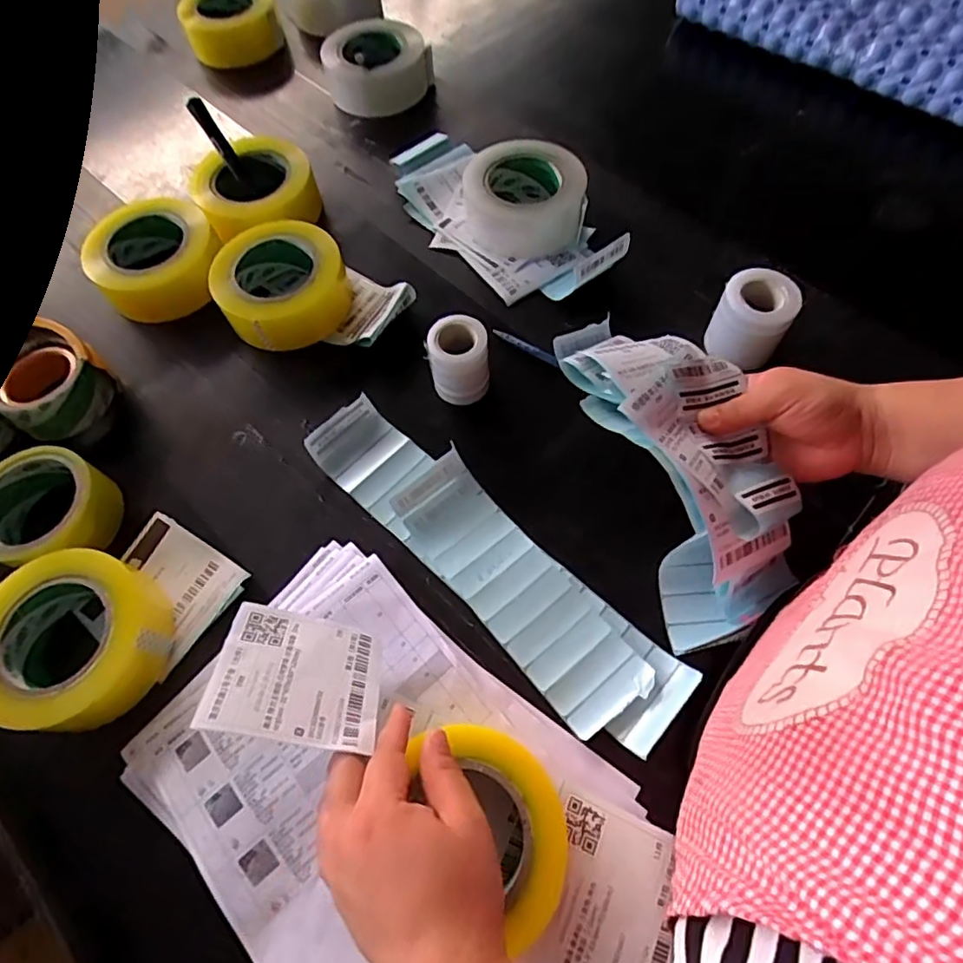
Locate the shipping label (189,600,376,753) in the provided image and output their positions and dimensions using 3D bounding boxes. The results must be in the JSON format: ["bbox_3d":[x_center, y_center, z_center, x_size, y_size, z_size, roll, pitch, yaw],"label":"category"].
[{"bbox_3d":[-0.113,0.121,0.373,0.099,0.006,0.097,16,29,-15],"label":"shipping label"}]

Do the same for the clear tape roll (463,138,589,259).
[{"bbox_3d":[0.044,-0.289,0.612,0.119,0.063,0.115,-1,62,1],"label":"clear tape roll"}]

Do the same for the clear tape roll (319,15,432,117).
[{"bbox_3d":[-0.130,-0.506,0.731,0.114,0.061,0.117,32,67,17],"label":"clear tape roll"}]

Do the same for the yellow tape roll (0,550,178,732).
[{"bbox_3d":[-0.296,0.116,0.433,0.111,0.056,0.121,-1,62,1],"label":"yellow tape roll"}]

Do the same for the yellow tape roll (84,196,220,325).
[{"bbox_3d":[-0.326,-0.224,0.597,0.126,0.056,0.116,-15,63,-6],"label":"yellow tape roll"}]

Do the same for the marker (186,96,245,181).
[{"bbox_3d":[-0.279,-0.361,0.624,0.015,0.018,0.091,-35,99,-16],"label":"marker"}]

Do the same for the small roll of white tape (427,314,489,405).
[{"bbox_3d":[-0.019,-0.104,0.516,0.049,0.066,0.045,-1,62,1],"label":"small roll of white tape"}]

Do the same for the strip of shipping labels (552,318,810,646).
[{"bbox_3d":[0.155,-0.014,0.434,0.114,0.088,0.248,-22,88,-10],"label":"strip of shipping labels"}]

